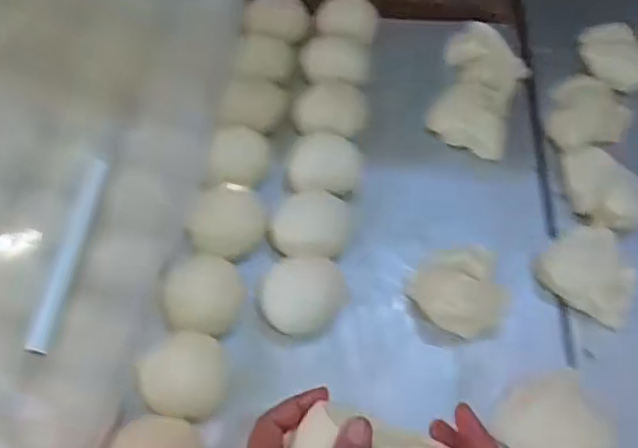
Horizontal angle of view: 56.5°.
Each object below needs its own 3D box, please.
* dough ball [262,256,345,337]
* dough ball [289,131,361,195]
[{"bbox_3d":[-0.017,0.074,0.635,0.091,0.036,0.084,0,58,-1],"label":"dough ball"},{"bbox_3d":[0.007,-0.072,0.719,0.094,0.053,0.084,-5,59,-5],"label":"dough ball"}]

